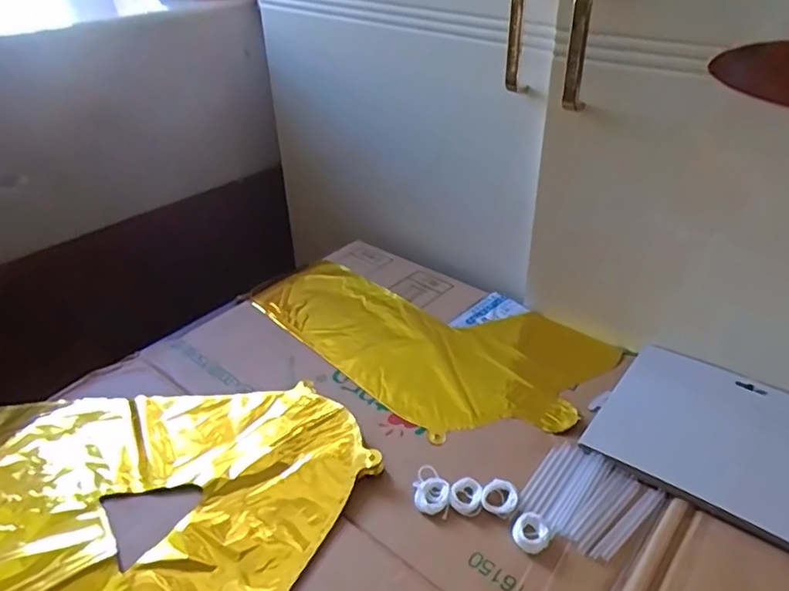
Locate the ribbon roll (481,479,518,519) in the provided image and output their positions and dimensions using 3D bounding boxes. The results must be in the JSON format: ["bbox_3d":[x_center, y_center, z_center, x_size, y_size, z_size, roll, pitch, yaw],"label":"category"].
[{"bbox_3d":[0.078,0.150,0.442,0.025,0.009,0.025,-1,34,0],"label":"ribbon roll"}]

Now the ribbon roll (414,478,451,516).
[{"bbox_3d":[0.028,0.150,0.446,0.026,0.009,0.028,-1,34,0],"label":"ribbon roll"}]

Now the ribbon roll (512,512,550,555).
[{"bbox_3d":[0.096,0.168,0.420,0.025,0.007,0.028,1,34,3],"label":"ribbon roll"}]

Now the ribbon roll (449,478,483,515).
[{"bbox_3d":[0.053,0.150,0.444,0.024,0.011,0.024,-1,34,0],"label":"ribbon roll"}]

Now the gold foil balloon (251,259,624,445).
[{"bbox_3d":[0.025,0.037,0.627,0.357,0.015,0.206,27,43,34],"label":"gold foil balloon"}]

